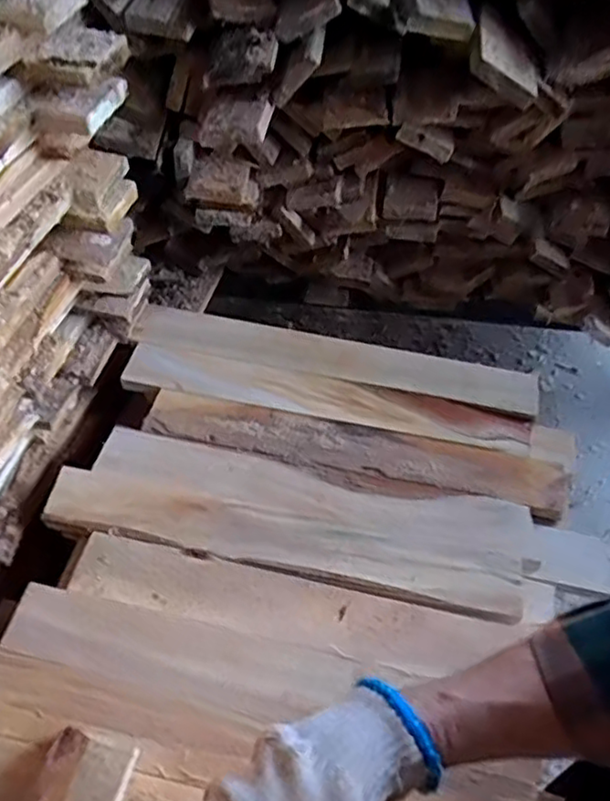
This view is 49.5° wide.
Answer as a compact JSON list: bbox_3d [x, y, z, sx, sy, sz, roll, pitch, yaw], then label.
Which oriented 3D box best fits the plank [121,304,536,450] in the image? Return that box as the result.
[{"bbox_3d":[0.028,-0.032,0.787,0.480,0.017,0.132,13,52,5],"label":"plank"}]

